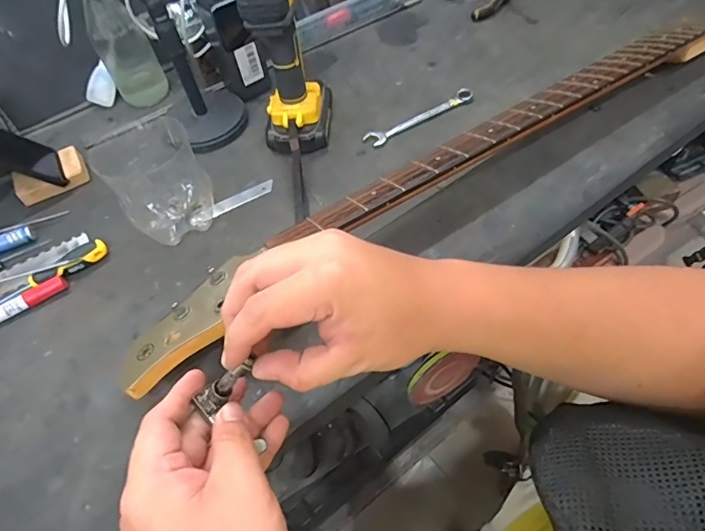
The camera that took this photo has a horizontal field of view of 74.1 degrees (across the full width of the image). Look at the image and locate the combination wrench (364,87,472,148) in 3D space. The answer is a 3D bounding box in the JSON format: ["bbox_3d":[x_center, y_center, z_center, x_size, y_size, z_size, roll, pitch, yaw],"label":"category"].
[{"bbox_3d":[0.086,-0.191,0.594,0.157,0.010,0.025,-29,58,-15],"label":"combination wrench"}]

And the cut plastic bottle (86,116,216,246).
[{"bbox_3d":[-0.203,-0.086,0.493,0.093,0.105,0.075,-31,58,-16],"label":"cut plastic bottle"}]

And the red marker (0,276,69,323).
[{"bbox_3d":[-0.352,0.049,0.467,0.130,0.013,0.017,-31,58,-16],"label":"red marker"}]

